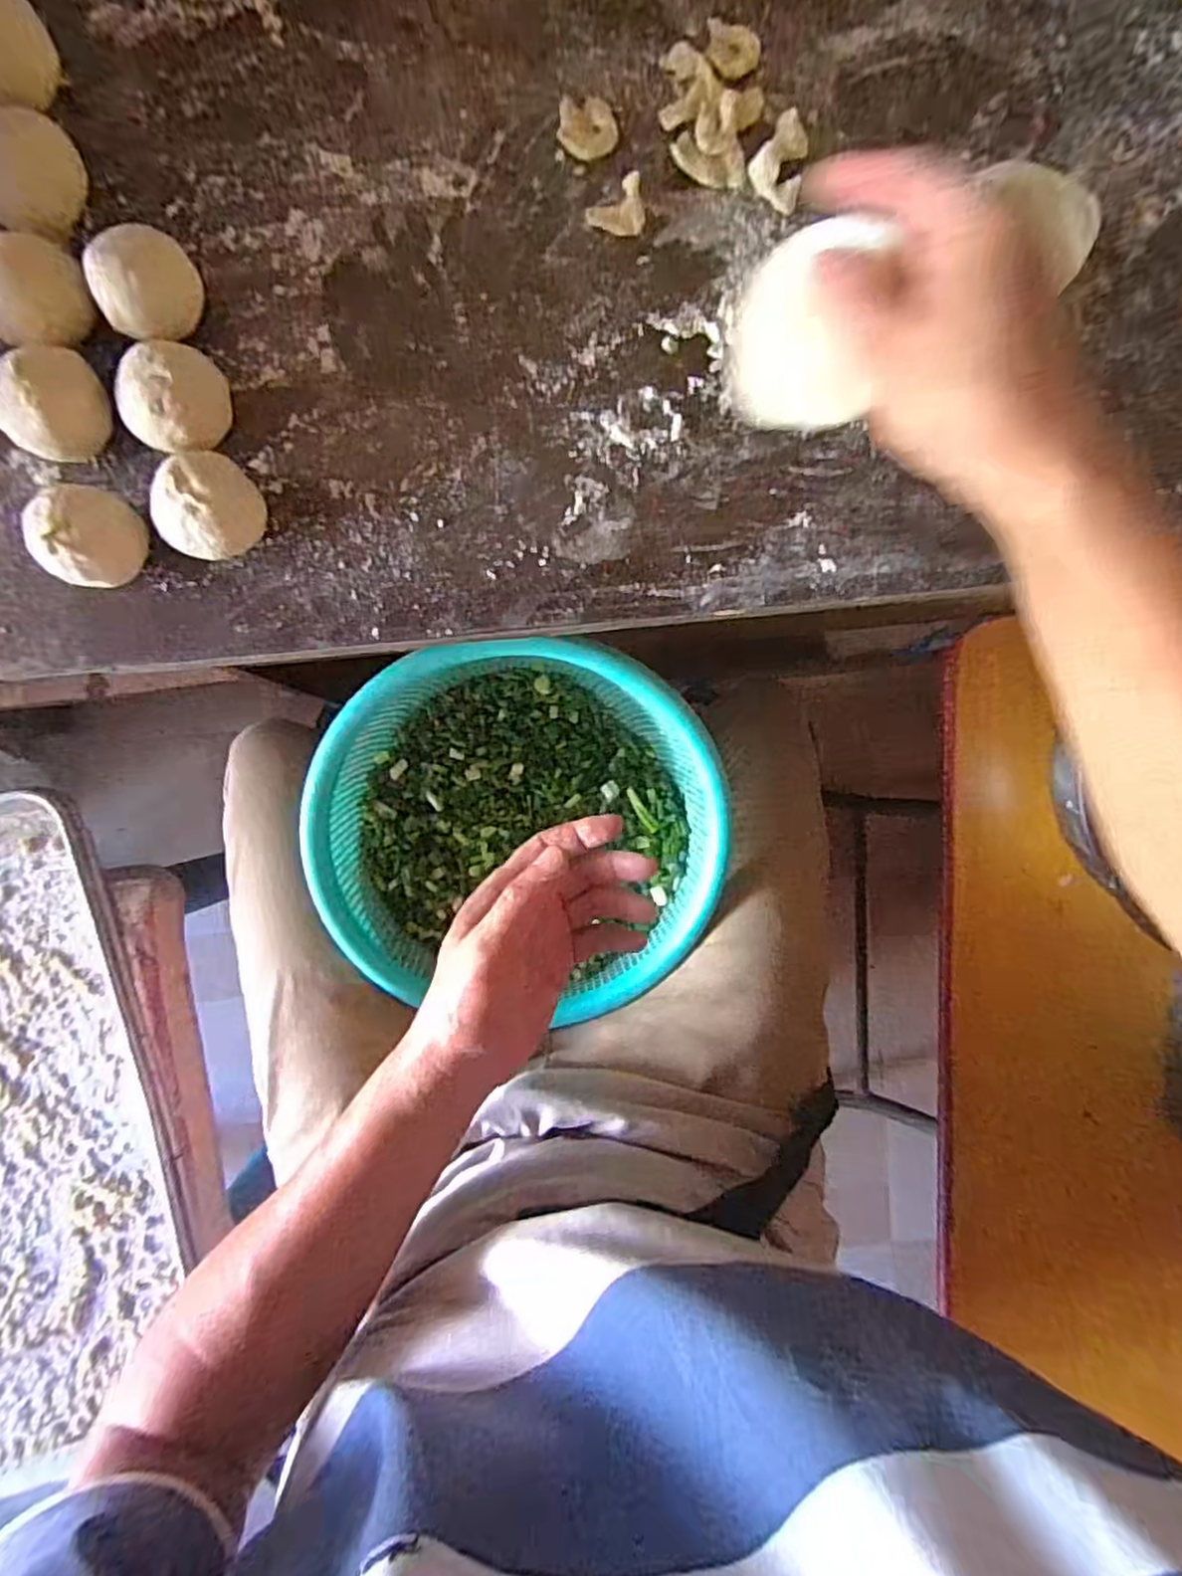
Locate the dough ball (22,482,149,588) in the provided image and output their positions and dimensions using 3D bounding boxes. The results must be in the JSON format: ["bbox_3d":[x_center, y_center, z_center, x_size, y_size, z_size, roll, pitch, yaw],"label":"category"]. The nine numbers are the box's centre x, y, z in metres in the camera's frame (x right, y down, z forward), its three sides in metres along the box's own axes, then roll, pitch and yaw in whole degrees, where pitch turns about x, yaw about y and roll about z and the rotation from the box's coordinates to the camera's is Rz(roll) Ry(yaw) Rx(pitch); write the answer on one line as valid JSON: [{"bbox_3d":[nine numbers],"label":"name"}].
[{"bbox_3d":[-0.244,-0.121,0.331,0.043,0.041,0.046,21,90,-3],"label":"dough ball"}]

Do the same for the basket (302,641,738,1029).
[{"bbox_3d":[-0.053,0.040,0.518,0.288,0.110,0.299,6,104,-8],"label":"basket"}]

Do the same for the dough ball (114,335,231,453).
[{"bbox_3d":[-0.198,-0.187,0.327,0.040,0.043,0.049,41,89,-3],"label":"dough ball"}]

